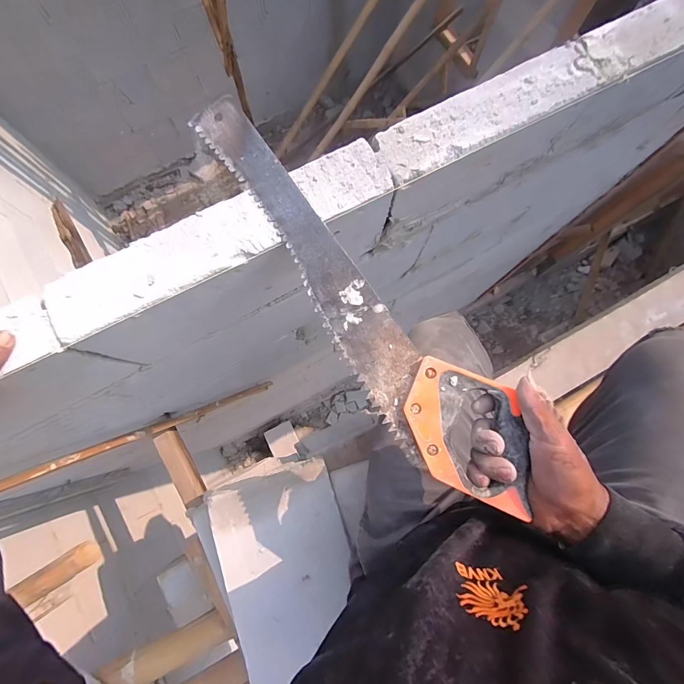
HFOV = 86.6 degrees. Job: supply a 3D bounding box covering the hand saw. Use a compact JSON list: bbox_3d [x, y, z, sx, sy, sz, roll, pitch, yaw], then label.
[{"bbox_3d":[0.010,-0.065,0.391,0.104,0.026,0.531,-34,80,-7],"label":"hand saw"}]

